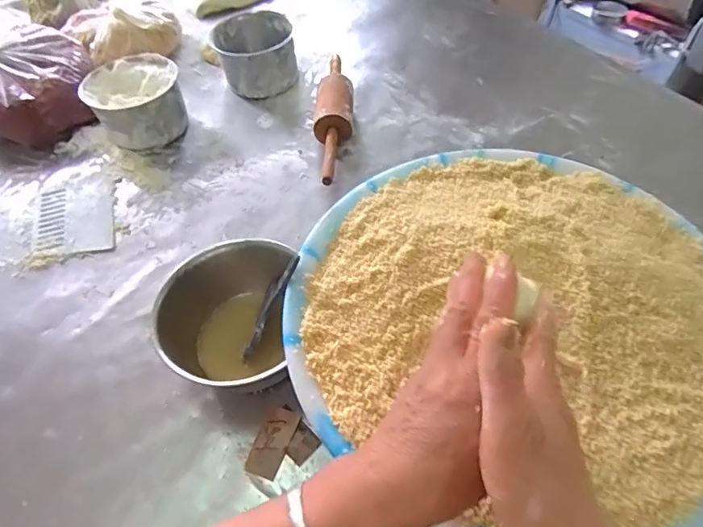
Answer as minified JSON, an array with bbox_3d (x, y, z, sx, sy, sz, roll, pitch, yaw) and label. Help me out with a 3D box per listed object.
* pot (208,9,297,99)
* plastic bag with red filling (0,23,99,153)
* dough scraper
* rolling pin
[{"bbox_3d":[-0.167,-0.369,0.860,0.128,0.095,0.129,-15,55,-6],"label":"pot"},{"bbox_3d":[-0.544,-0.297,0.808,0.218,0.109,0.169,-37,60,-19],"label":"plastic bag with red filling"},{"bbox_3d":[-0.404,-0.073,0.703,0.113,0.011,0.147,-14,58,-4],"label":"dough scraper"},{"bbox_3d":[-0.027,-0.229,0.757,0.057,0.062,0.278,-3,55,3],"label":"rolling pin"}]

